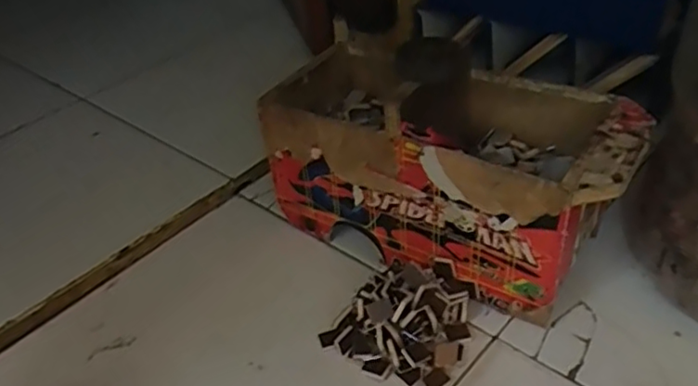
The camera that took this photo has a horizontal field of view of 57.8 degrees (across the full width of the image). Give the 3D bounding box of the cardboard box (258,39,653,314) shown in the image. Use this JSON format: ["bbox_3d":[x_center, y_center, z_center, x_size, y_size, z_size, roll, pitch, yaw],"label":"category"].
[{"bbox_3d":[0.102,-0.023,0.676,0.365,0.179,0.183,14,43,26],"label":"cardboard box"}]

